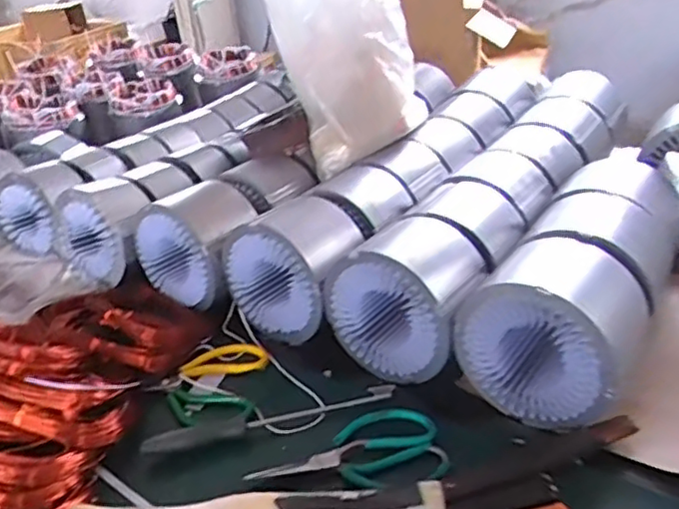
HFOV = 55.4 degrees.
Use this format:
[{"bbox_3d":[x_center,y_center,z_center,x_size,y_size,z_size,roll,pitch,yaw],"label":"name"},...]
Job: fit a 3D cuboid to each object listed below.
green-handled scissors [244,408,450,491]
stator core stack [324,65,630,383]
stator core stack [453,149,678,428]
[{"bbox_3d":[0.011,0.190,0.633,0.179,0.022,0.093,-4,30,2],"label":"green-handled scissors"},{"bbox_3d":[0.222,-0.081,0.936,0.162,0.130,0.680,13,35,29],"label":"stator core stack"},{"bbox_3d":[0.289,0.003,0.755,0.164,0.137,0.428,13,35,29],"label":"stator core stack"}]

